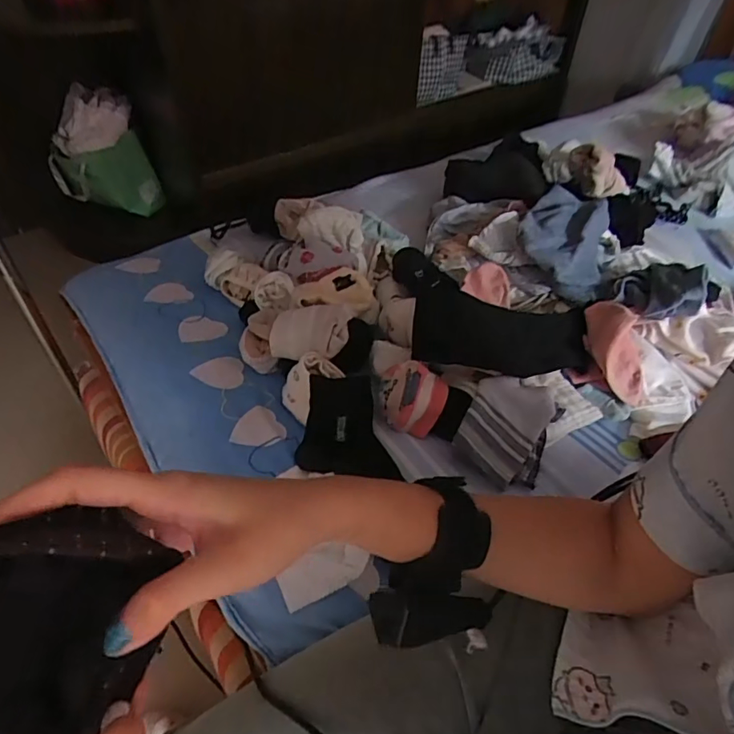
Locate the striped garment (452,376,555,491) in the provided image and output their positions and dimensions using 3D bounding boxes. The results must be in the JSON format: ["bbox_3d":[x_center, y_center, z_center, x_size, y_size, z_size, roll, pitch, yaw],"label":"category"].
[{"bbox_3d":[0.161,0.062,0.578,0.092,0.055,0.131,22,51,17],"label":"striped garment"}]

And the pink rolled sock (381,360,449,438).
[{"bbox_3d":[0.052,0.032,0.586,0.076,0.056,0.065,12,48,9],"label":"pink rolled sock"}]

